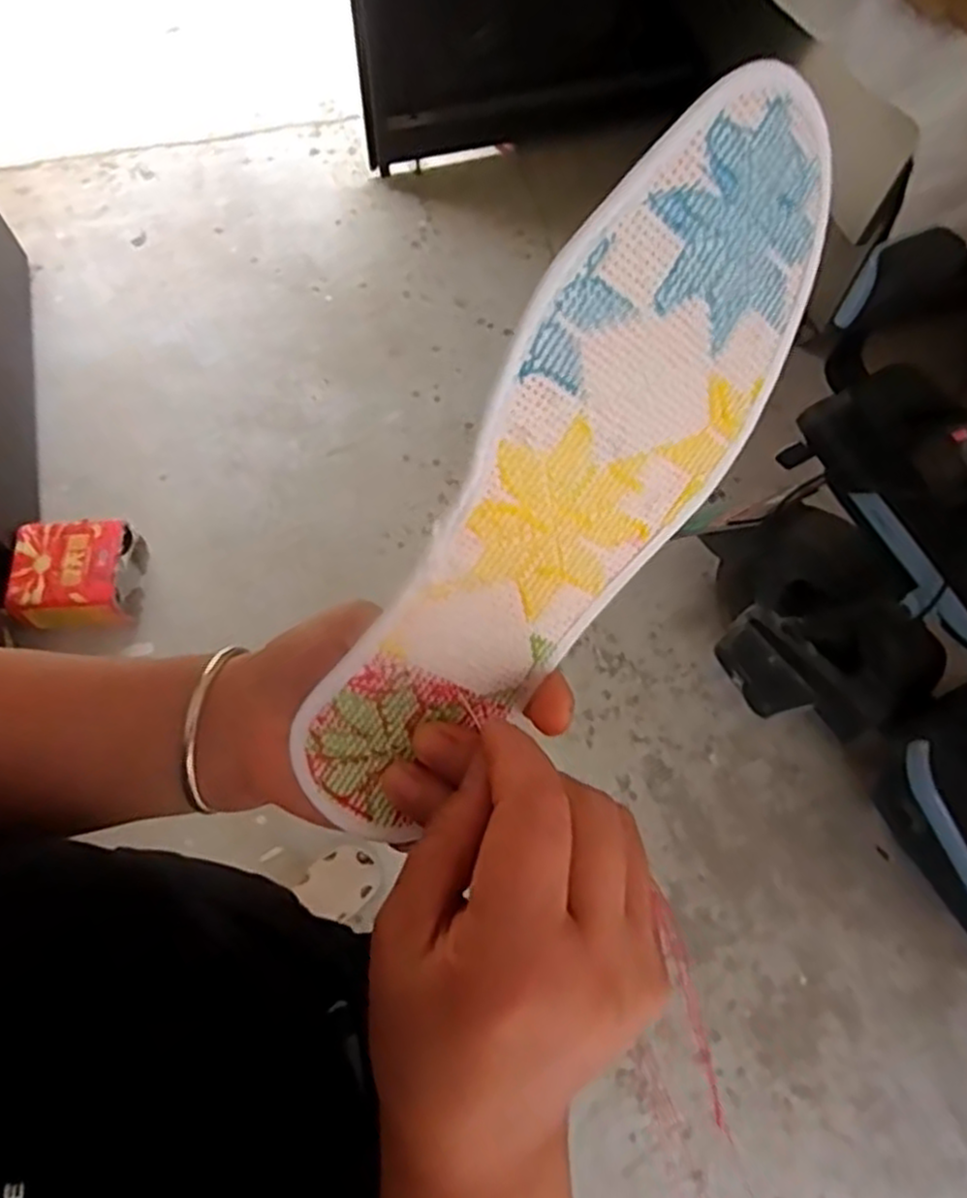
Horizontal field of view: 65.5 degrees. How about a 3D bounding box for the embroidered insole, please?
[{"bbox_3d":[0.021,-0.025,0.229,0.078,0.242,0.011,22,19,-28],"label":"embroidered insole"}]

